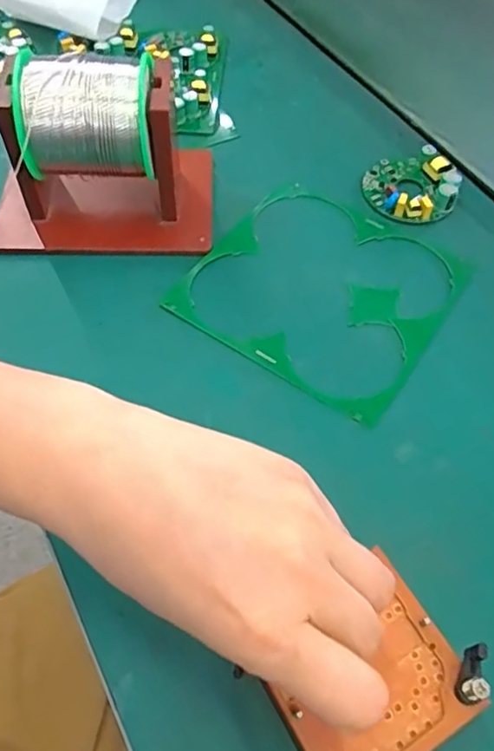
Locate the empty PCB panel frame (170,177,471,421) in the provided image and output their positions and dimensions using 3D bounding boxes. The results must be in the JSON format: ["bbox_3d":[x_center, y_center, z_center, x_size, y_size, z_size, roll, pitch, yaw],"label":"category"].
[{"bbox_3d":[0.047,-0.056,0.360,0.147,0.004,0.145,31,61,16],"label":"empty PCB panel frame"}]

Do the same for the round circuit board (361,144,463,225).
[{"bbox_3d":[0.116,-0.136,0.406,0.063,0.018,0.066,2,58,-3],"label":"round circuit board"}]

